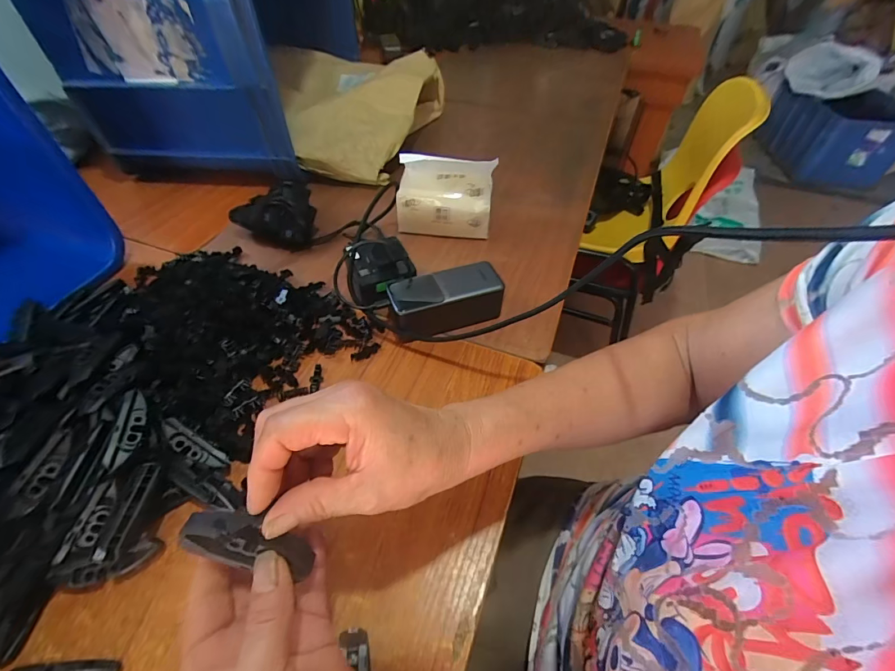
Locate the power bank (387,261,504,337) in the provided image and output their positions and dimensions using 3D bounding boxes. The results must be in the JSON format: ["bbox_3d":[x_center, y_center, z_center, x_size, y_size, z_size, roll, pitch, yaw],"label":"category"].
[{"bbox_3d":[-0.001,-0.040,0.465,0.126,0.055,0.051,-14,52,-14],"label":"power bank"}]

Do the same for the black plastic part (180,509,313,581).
[{"bbox_3d":[-0.110,0.111,0.217,0.070,0.026,0.021,15,51,-1],"label":"black plastic part"}]

